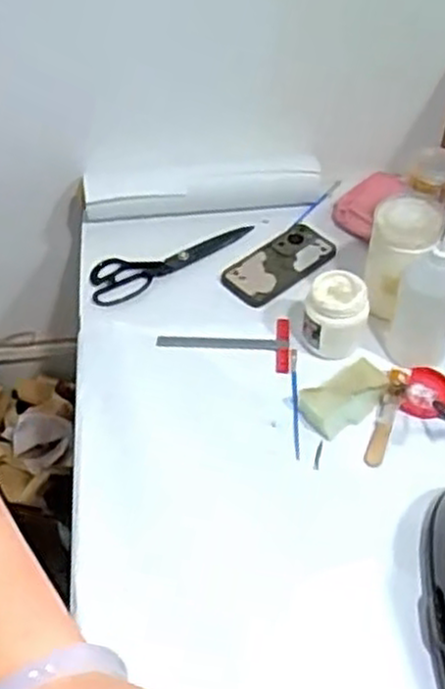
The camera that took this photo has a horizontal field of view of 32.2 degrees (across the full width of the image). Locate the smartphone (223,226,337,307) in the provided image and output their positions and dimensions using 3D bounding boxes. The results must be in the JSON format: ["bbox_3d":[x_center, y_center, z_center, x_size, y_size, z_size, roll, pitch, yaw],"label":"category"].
[{"bbox_3d":[0.081,-0.114,1.082,0.162,0.019,0.082,-35,57,-25],"label":"smartphone"}]

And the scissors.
[{"bbox_3d":[-0.071,-0.126,1.094,0.249,0.019,0.067,-24,53,-18],"label":"scissors"}]

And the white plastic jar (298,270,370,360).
[{"bbox_3d":[0.140,-0.037,0.962,0.079,0.091,0.071,10,50,9],"label":"white plastic jar"}]

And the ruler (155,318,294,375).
[{"bbox_3d":[0.001,-0.003,0.997,0.169,0.007,0.081,3,49,4],"label":"ruler"}]

